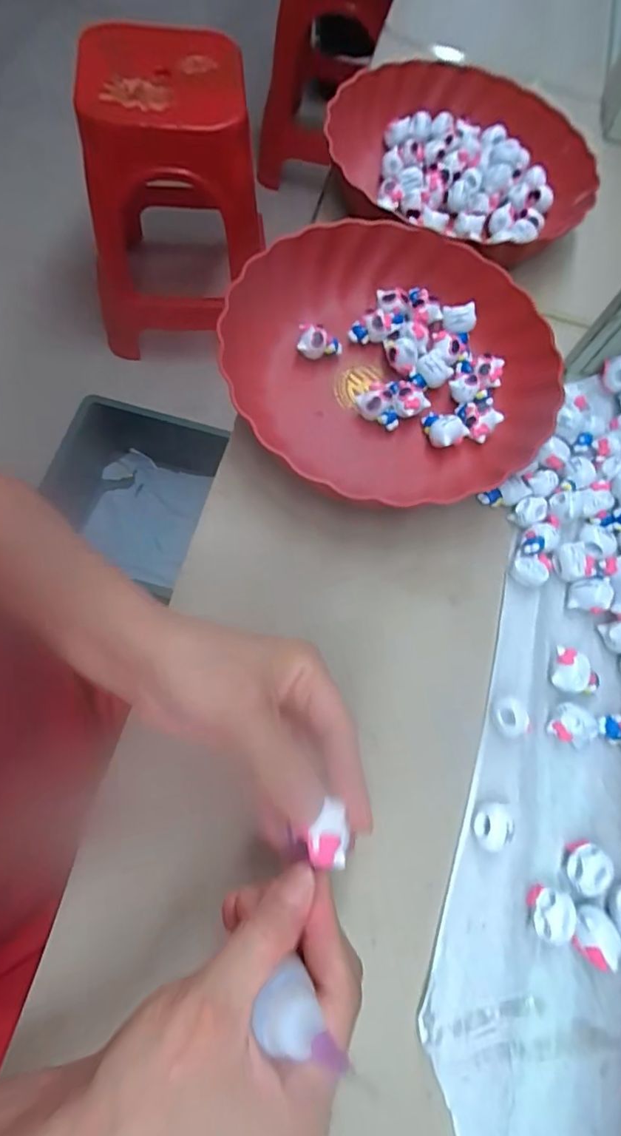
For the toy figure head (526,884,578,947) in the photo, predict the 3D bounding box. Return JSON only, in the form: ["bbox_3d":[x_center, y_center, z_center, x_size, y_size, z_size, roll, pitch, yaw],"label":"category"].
[{"bbox_3d":[0.128,0.184,0.270,0.020,0.018,0.025,11,68,-2],"label":"toy figure head"}]

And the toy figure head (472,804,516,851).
[{"bbox_3d":[0.106,0.150,0.292,0.023,0.014,0.024,2,69,-6],"label":"toy figure head"}]

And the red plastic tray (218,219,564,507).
[{"bbox_3d":[0.068,-0.159,0.380,0.233,0.059,0.227,39,70,9],"label":"red plastic tray"}]

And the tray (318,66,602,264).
[{"bbox_3d":[0.138,-0.370,0.469,0.232,0.066,0.245,22,68,2],"label":"tray"}]

